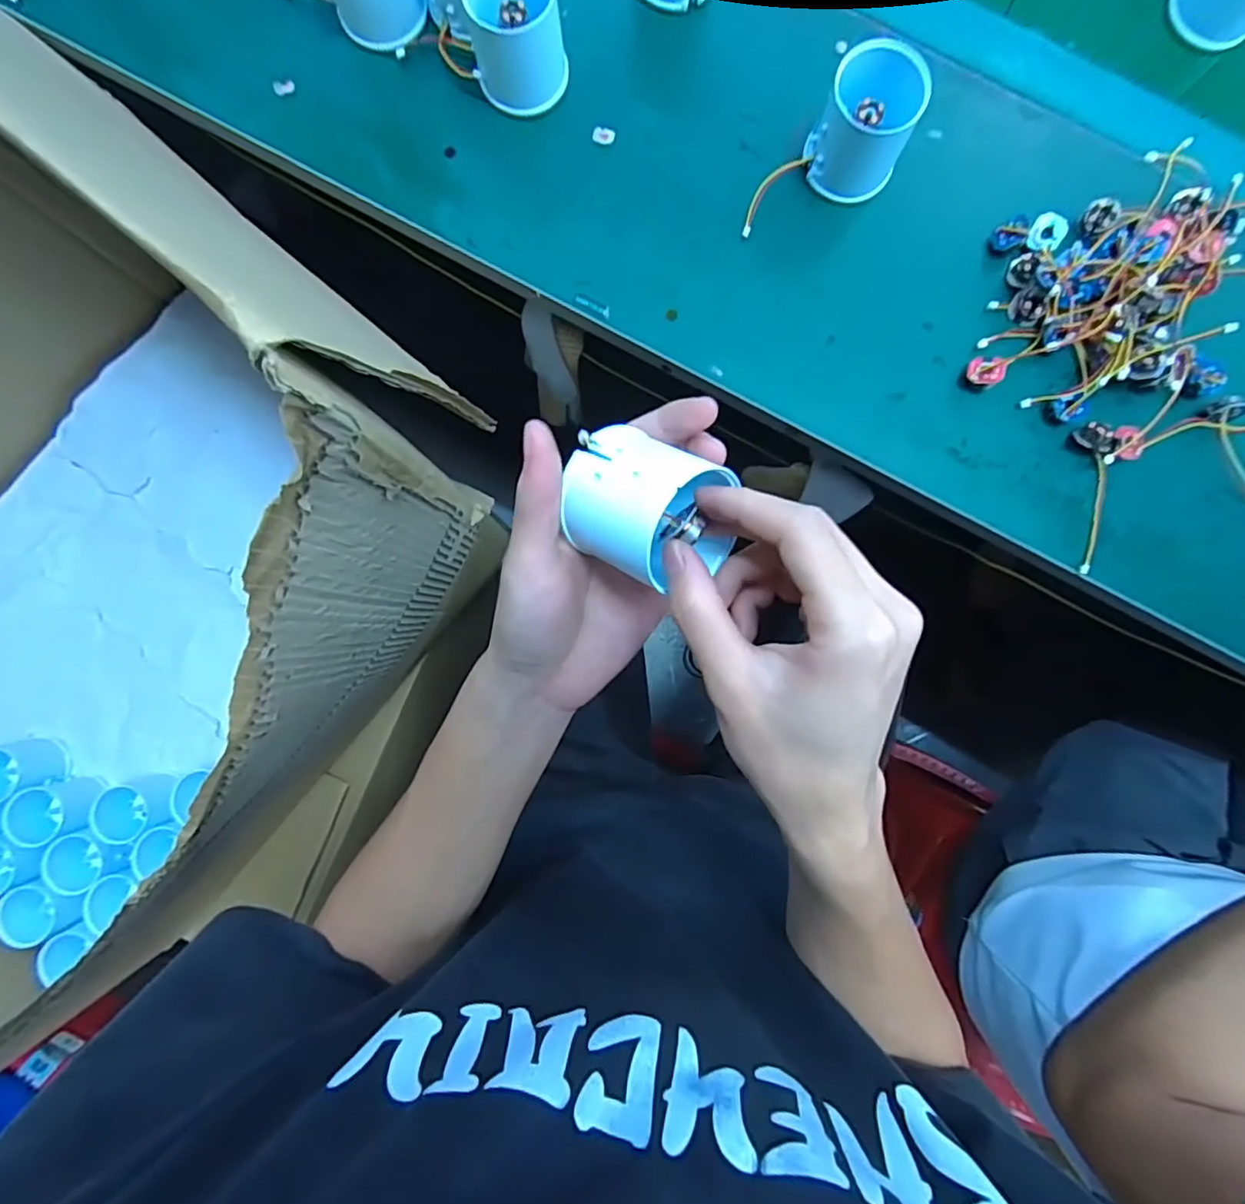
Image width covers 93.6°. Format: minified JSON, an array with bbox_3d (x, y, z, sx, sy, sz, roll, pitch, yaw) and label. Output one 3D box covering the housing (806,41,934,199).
[{"bbox_3d":[0.142,-0.278,0.344,0.052,0.054,0.052,0,87,-1],"label":"housing"}]

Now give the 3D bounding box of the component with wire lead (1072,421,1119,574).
[{"bbox_3d":[0.290,-0.064,0.356,0.018,0.016,0.089,-4,87,-1],"label":"component with wire lead"}]

